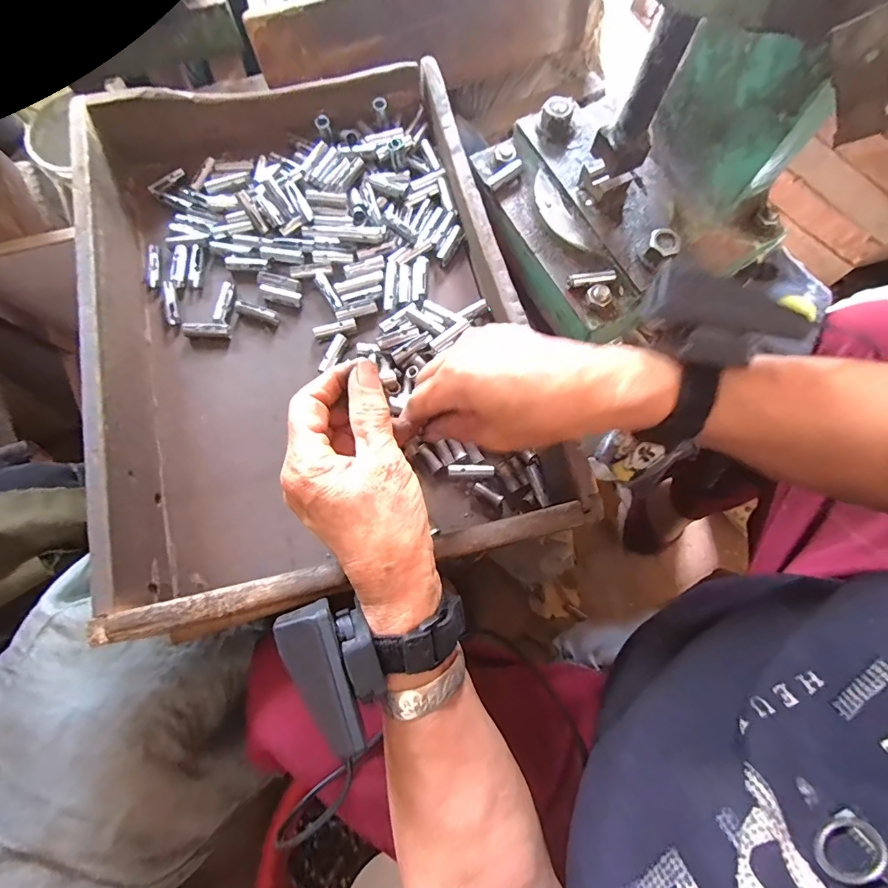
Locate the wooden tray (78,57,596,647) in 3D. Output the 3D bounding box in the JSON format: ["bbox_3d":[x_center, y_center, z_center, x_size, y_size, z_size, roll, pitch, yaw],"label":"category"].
[{"bbox_3d":[-0.105,-0.113,0.369,0.309,0.087,0.439,-13,74,-5],"label":"wooden tray"}]

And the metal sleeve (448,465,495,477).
[{"bbox_3d":[0.022,0.022,0.361,0.038,0.005,0.009,0,73,-1],"label":"metal sleeve"}]

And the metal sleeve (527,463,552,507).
[{"bbox_3d":[0.075,0.032,0.349,0.009,0.007,0.036,-13,61,-5],"label":"metal sleeve"}]

